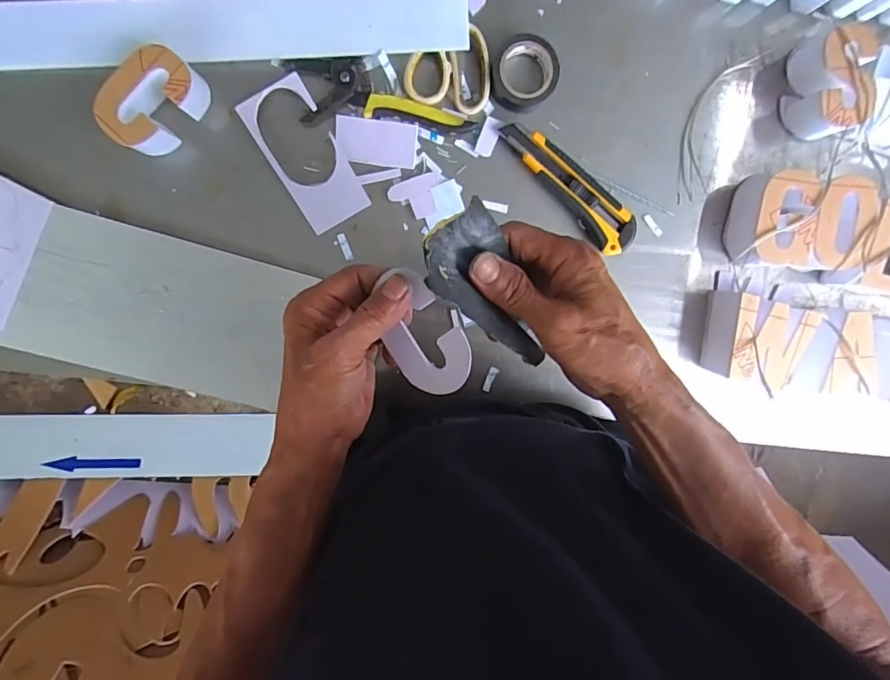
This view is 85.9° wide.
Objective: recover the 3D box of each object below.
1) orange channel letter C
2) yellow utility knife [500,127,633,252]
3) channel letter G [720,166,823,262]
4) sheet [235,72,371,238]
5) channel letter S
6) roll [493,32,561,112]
[{"bbox_3d":[-0.245,-0.200,0.404,0.048,0.045,0.084,41,92,-9],"label":"orange channel letter C"},{"bbox_3d":[0.118,-0.147,0.452,0.039,0.020,0.154,-45,99,2],"label":"yellow utility knife"},{"bbox_3d":[0.310,-0.114,0.457,0.063,0.045,0.086,3,97,-5],"label":"channel letter G"},{"bbox_3d":[-0.125,-0.166,0.435,0.061,0.005,0.127,-31,103,3],"label":"sheet"},{"bbox_3d":[0.355,-0.235,0.443,0.056,0.050,0.089,-9,98,-4],"label":"channel letter S"},{"bbox_3d":[0.072,-0.242,0.434,0.057,0.020,0.062,-1,97,-5],"label":"roll"}]

